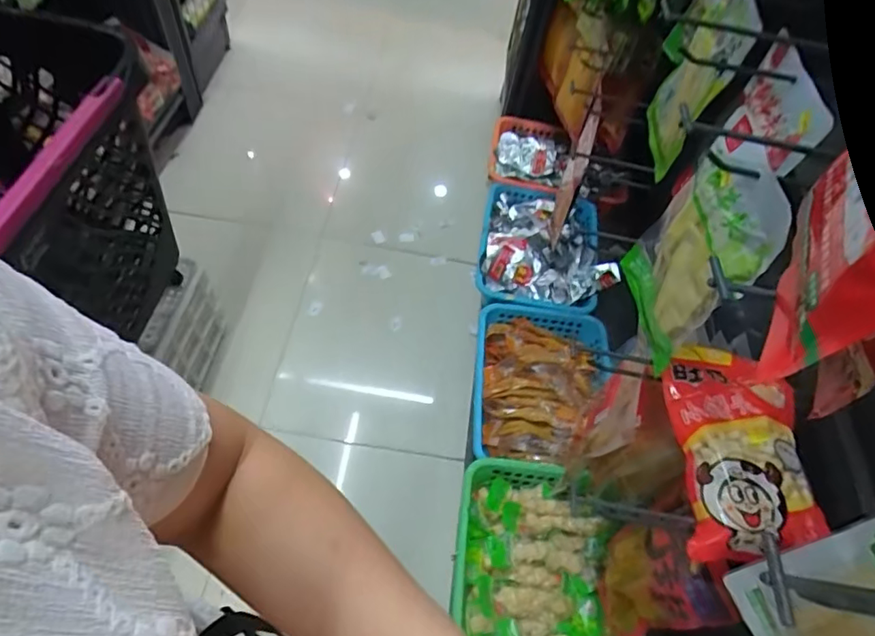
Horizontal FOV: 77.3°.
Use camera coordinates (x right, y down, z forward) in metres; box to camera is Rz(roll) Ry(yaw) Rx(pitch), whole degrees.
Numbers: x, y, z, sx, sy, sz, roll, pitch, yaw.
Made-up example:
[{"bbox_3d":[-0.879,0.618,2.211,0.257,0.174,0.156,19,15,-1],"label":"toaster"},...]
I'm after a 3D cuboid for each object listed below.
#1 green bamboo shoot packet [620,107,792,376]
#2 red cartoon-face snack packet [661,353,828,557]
[{"bbox_3d":[0.265,-0.070,0.572,0.027,0.253,0.153,-2,58,-5],"label":"green bamboo shoot packet"},{"bbox_3d":[0.331,0.136,0.589,0.146,0.043,0.238,7,58,1],"label":"red cartoon-face snack packet"}]

